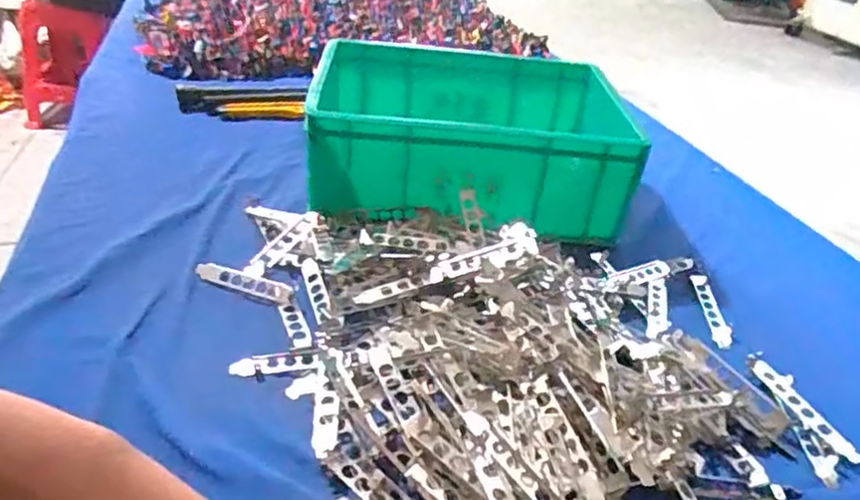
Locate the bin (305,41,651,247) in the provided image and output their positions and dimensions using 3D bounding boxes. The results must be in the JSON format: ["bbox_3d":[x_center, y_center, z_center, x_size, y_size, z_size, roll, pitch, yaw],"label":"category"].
[{"bbox_3d":[0.051,-0.161,0.900,0.414,0.125,0.317,0,34,-8],"label":"bin"}]

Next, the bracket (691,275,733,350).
[{"bbox_3d":[0.314,0.067,0.736,0.025,0.008,0.125,8,34,3],"label":"bracket"}]

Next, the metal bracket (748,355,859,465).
[{"bbox_3d":[0.339,0.143,0.606,0.023,0.014,0.124,-7,35,-18],"label":"metal bracket"}]

